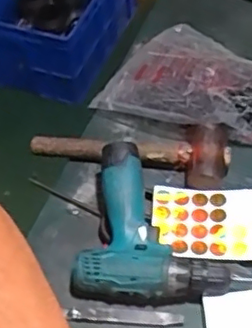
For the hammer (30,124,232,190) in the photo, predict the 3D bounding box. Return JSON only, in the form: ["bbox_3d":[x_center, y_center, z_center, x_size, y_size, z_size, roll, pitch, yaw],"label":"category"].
[{"bbox_3d":[0.007,-0.032,0.859,0.275,0.047,0.092,14,54,13],"label":"hammer"}]

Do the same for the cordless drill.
[{"bbox_3d":[0.029,0.070,0.763,0.184,0.065,0.197,0,52,2],"label":"cordless drill"}]

